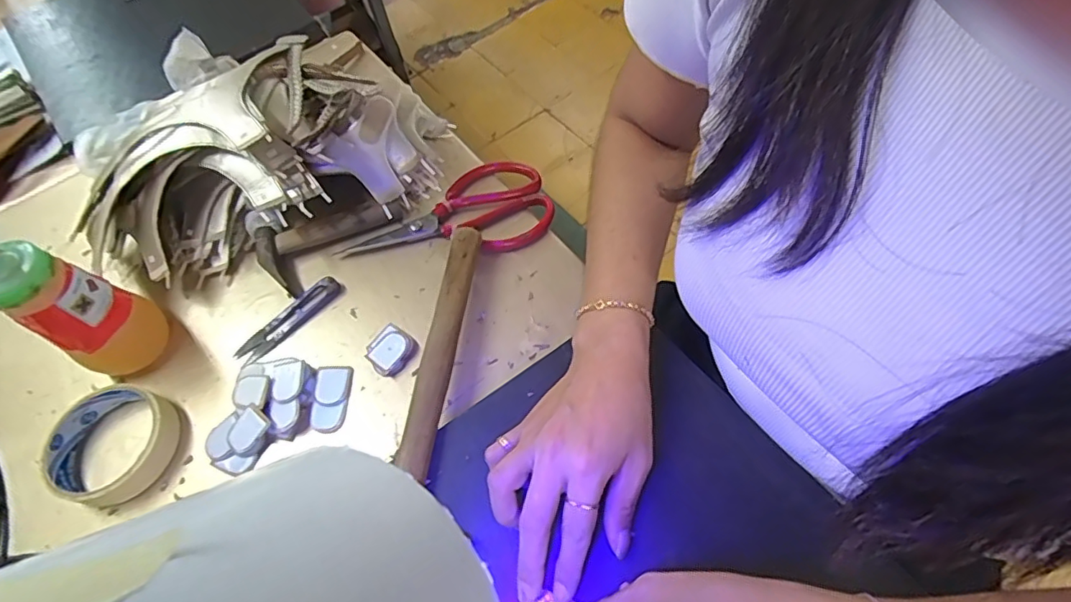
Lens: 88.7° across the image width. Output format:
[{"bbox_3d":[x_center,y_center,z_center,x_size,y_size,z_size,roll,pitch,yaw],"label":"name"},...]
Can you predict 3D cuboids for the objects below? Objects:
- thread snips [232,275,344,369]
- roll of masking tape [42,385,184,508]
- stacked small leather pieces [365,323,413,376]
[{"bbox_3d":[-0.212,0.014,0.469,0.024,0.011,0.098,38,69,22],"label":"thread snips"},{"bbox_3d":[-0.319,0.108,0.413,0.089,0.024,0.086,-2,60,3],"label":"roll of masking tape"},{"bbox_3d":[-0.119,0.040,0.445,0.037,0.011,0.036,37,69,22],"label":"stacked small leather pieces"}]

